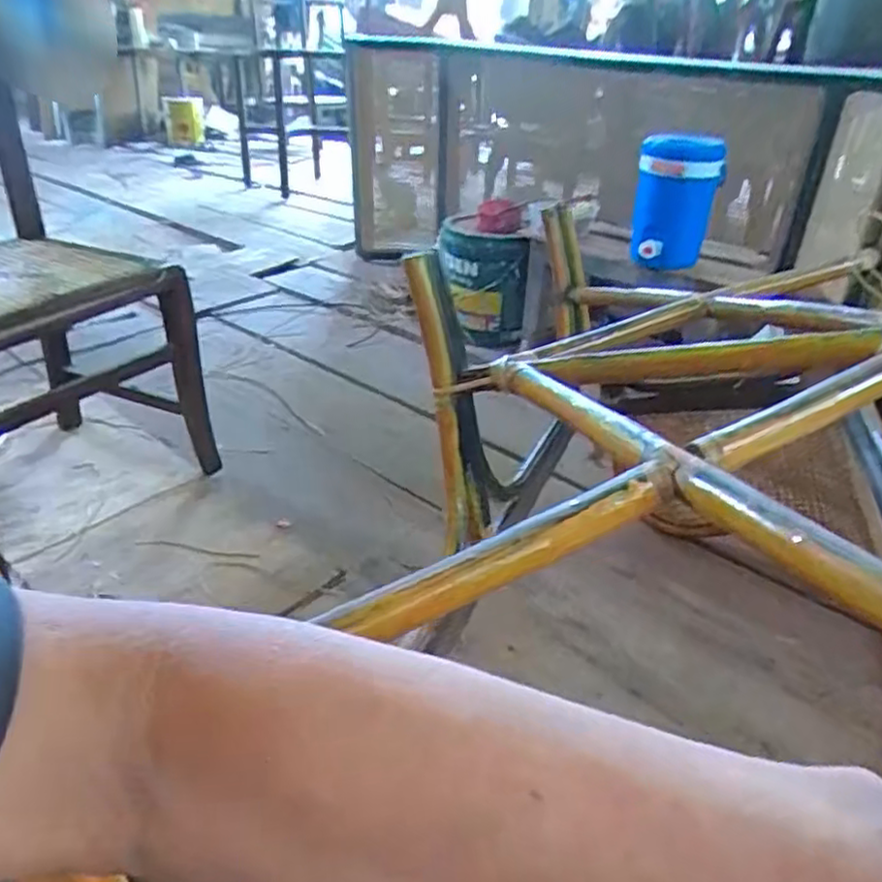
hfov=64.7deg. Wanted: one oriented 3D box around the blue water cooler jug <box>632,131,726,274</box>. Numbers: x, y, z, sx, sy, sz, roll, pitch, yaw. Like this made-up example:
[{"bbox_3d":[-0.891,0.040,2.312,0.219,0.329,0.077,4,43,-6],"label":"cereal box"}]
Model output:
[{"bbox_3d":[0.532,-0.538,1.596,0.172,0.293,0.157,14,32,18],"label":"blue water cooler jug"}]

